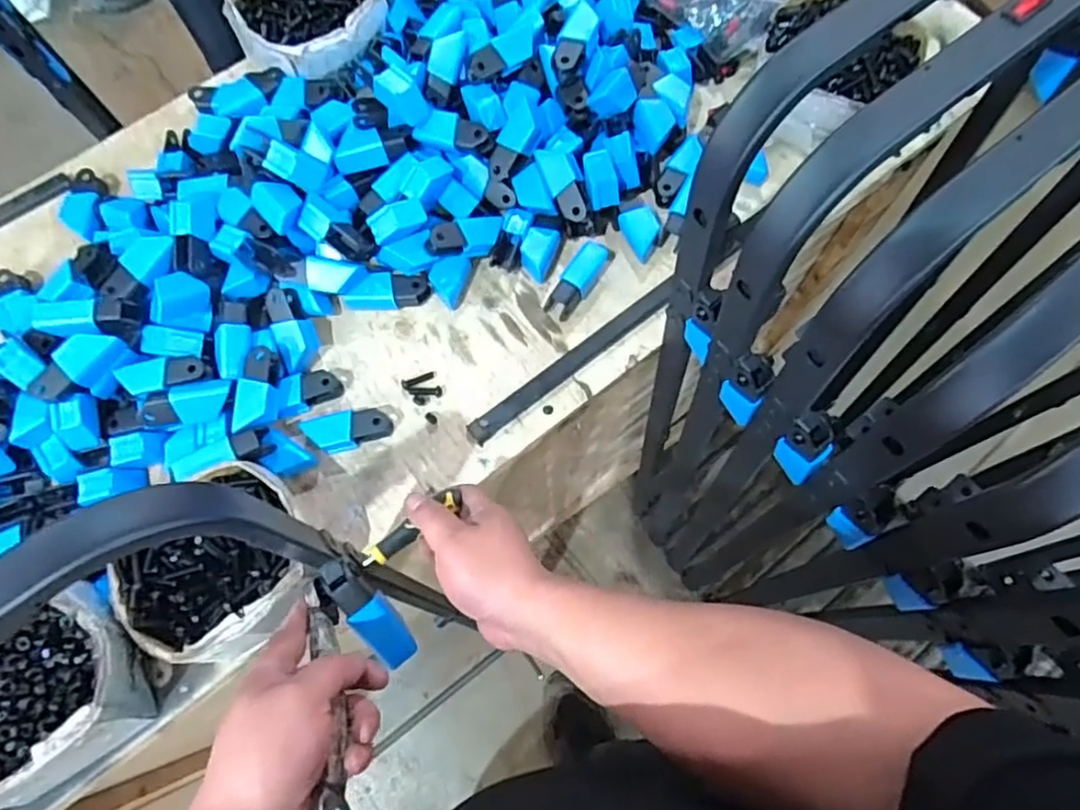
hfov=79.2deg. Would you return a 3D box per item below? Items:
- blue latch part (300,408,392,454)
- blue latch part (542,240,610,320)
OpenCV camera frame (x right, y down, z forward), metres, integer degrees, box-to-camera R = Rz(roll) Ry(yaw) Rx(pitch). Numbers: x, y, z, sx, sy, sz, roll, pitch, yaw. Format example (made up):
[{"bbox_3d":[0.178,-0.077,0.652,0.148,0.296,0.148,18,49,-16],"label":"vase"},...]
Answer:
[{"bbox_3d":[-0.189,0.025,0.648,0.079,0.027,0.035,-16,72,-3],"label":"blue latch part"},{"bbox_3d":[0.039,-0.133,0.683,0.031,0.023,0.091,31,76,11],"label":"blue latch part"}]

